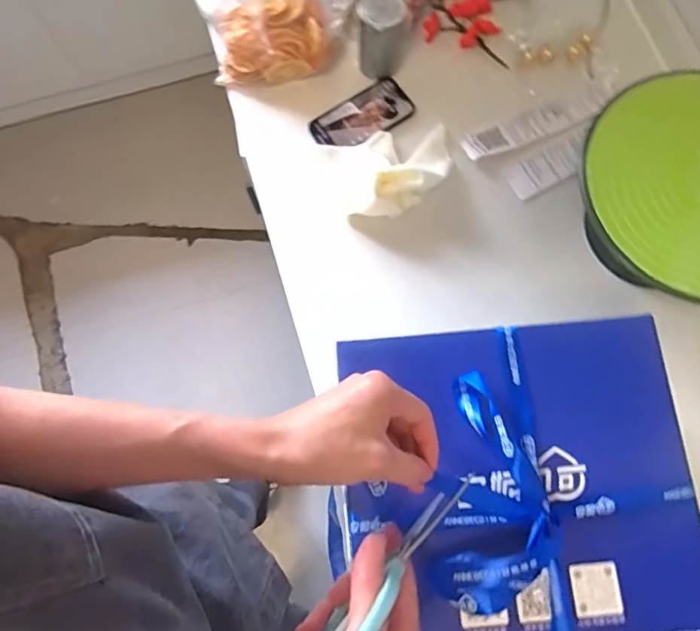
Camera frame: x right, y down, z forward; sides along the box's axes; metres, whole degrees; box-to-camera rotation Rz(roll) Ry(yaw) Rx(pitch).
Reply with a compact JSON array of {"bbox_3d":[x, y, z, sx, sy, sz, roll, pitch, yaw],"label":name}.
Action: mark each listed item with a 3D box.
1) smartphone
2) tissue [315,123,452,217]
[{"bbox_3d":[0.018,-0.286,0.741,0.146,0.011,0.074,-35,78,-8],"label":"smartphone"},{"bbox_3d":[0.059,-0.206,0.693,0.174,0.061,0.118,-16,76,-4],"label":"tissue"}]

